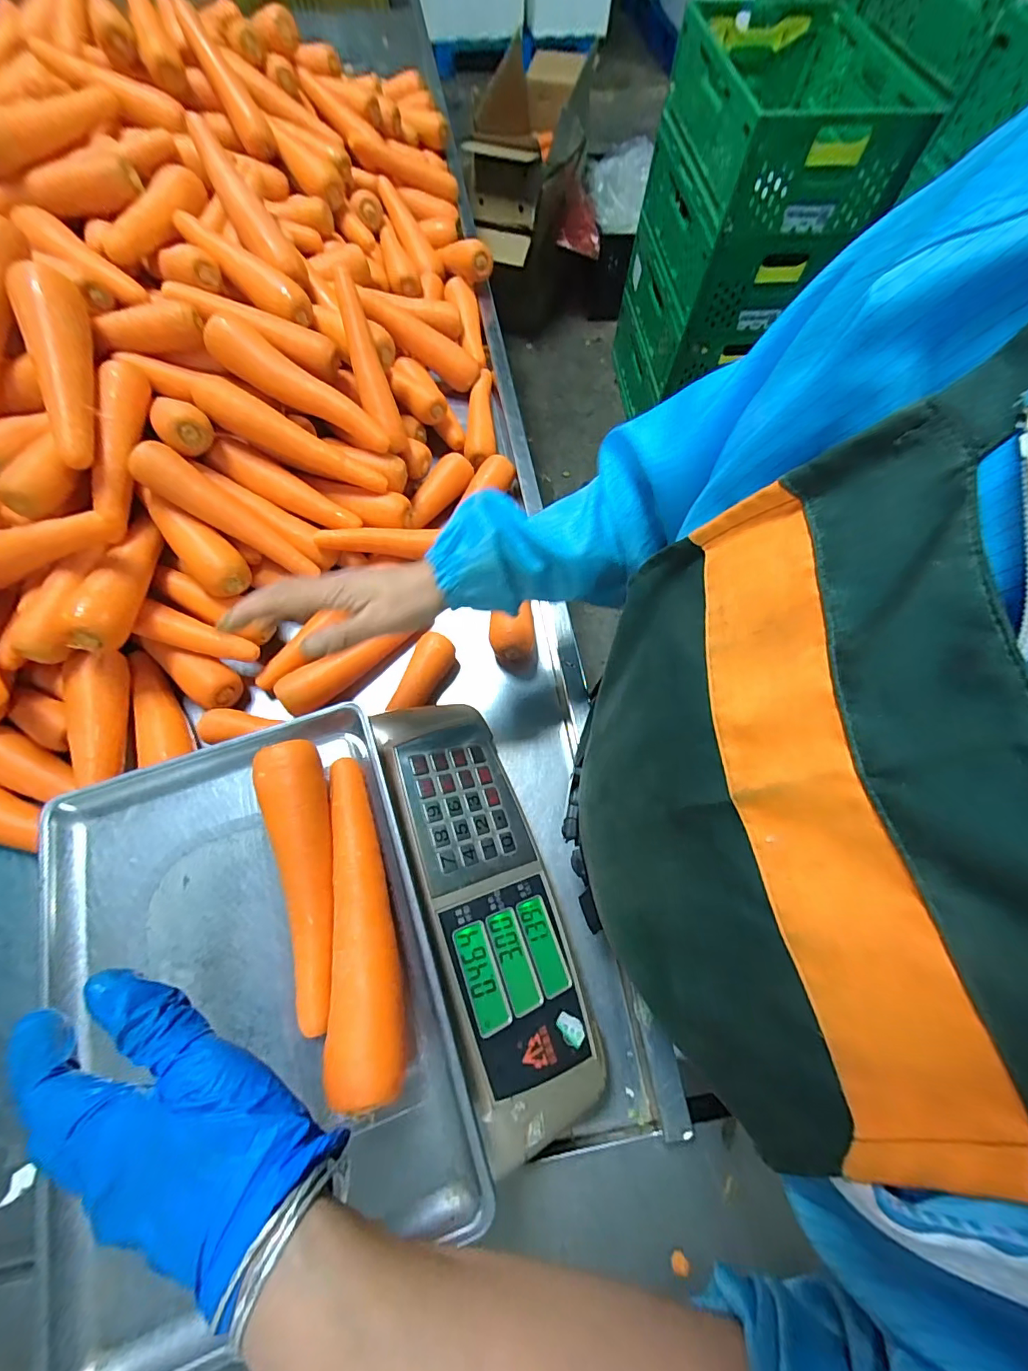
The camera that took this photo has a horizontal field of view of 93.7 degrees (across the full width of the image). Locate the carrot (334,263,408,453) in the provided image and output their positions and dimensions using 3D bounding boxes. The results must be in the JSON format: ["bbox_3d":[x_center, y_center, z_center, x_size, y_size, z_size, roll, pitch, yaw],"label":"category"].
[{"bbox_3d":[-0.167,-0.364,0.549,0.040,0.030,0.187,-19,99,-9],"label":"carrot"}]

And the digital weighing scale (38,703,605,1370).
[{"bbox_3d":[-0.135,0.193,0.359,0.328,0.093,0.329,-19,69,-9],"label":"digital weighing scale"}]

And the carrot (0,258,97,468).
[{"bbox_3d":[-0.423,-0.293,0.447,0.052,0.030,0.193,-12,88,-7],"label":"carrot"}]

